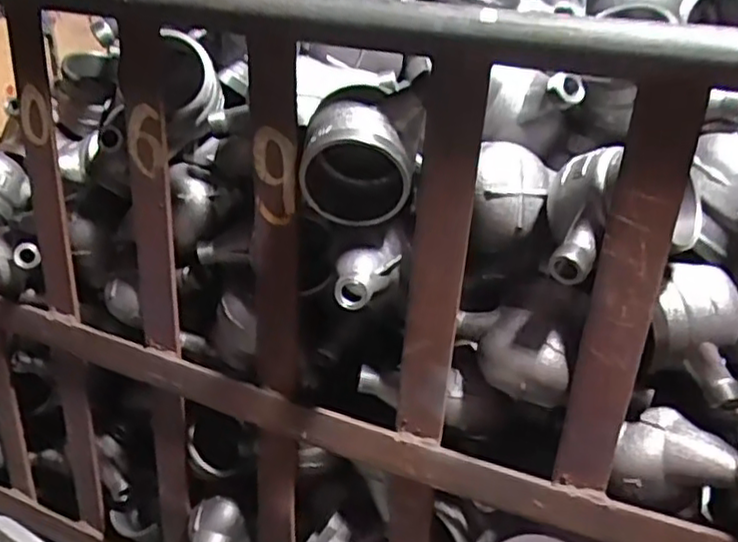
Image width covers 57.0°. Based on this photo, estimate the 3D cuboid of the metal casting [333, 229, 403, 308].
[{"bbox_3d":[-0.004,0.001,0.518,0.043,0.039,0.071,20,46,30],"label":"metal casting"}]

